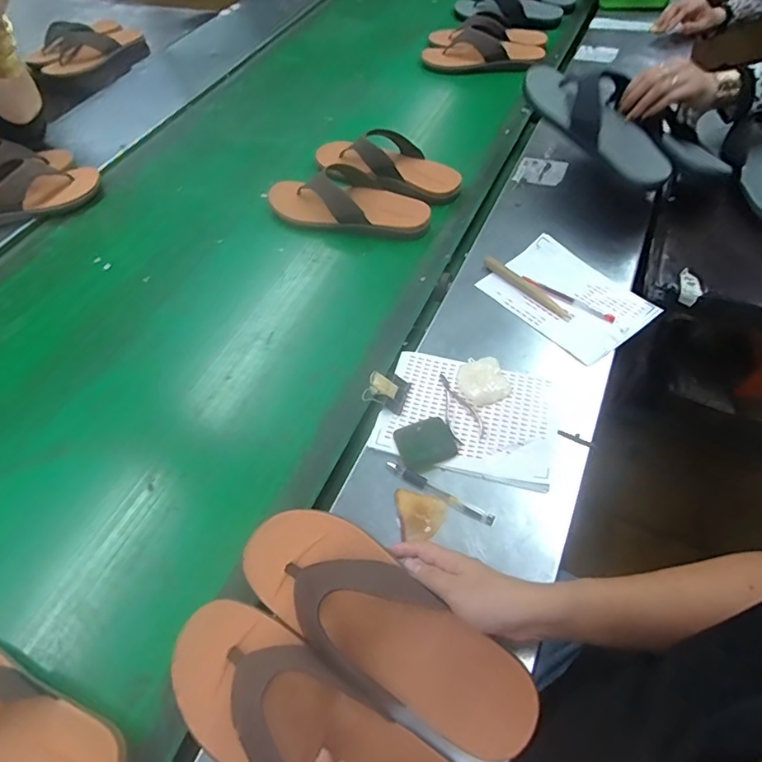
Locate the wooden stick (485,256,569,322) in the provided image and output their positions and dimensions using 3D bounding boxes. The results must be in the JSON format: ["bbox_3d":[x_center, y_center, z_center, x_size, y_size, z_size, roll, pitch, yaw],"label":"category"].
[{"bbox_3d":[0.213,-0.140,0.727,0.015,0.015,0.159,-35,60,-19],"label":"wooden stick"}]

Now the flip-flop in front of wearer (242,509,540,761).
[{"bbox_3d":[-0.002,0.213,0.449,0.285,0.051,0.104,28,61,23],"label":"flip-flop in front of wearer"}]

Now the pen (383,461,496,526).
[{"bbox_3d":[0.064,0.125,0.560,0.133,0.008,0.015,26,61,20],"label":"pen"}]

